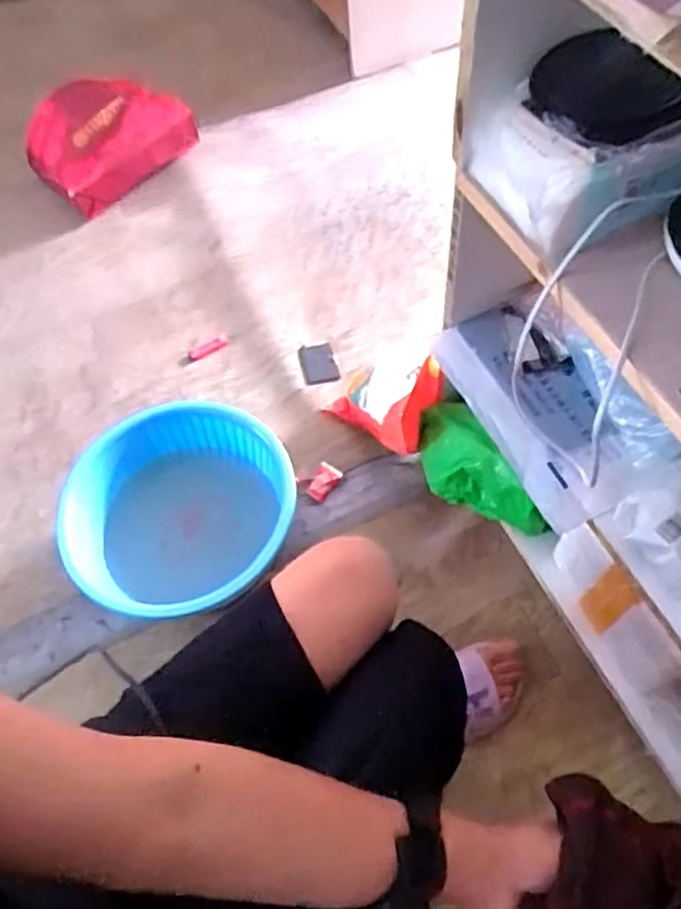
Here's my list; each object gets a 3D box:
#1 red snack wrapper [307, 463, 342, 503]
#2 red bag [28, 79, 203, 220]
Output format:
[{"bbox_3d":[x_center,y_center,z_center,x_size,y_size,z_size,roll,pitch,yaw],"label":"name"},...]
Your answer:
[{"bbox_3d":[-0.027,0.047,1.123,0.038,0.022,0.059,27,65,18],"label":"red snack wrapper"},{"bbox_3d":[-0.454,-0.620,1.357,0.325,0.146,0.174,-24,61,-10],"label":"red bag"}]

